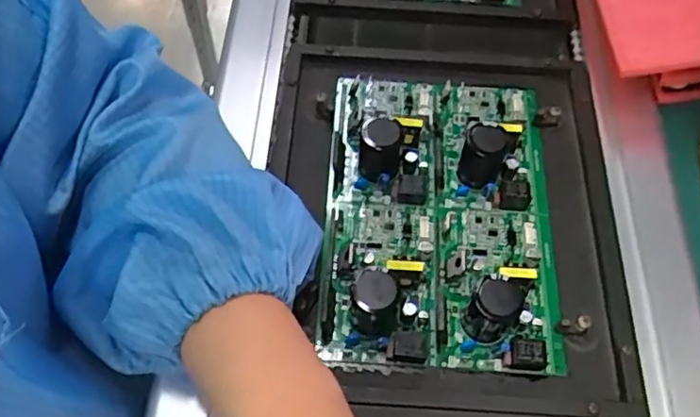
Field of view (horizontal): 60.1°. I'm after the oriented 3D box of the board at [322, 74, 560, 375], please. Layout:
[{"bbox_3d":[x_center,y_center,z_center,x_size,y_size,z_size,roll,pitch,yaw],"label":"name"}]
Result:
[{"bbox_3d":[0.059,-0.010,0.395,0.148,0.040,0.214,3,60,2],"label":"board"}]

